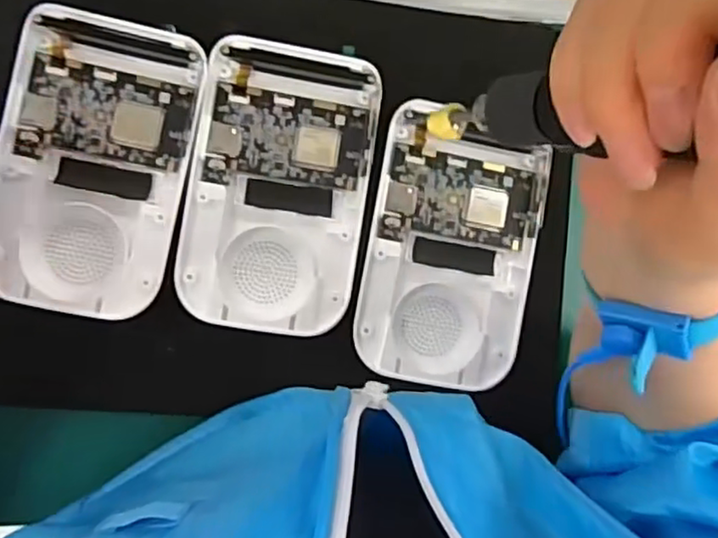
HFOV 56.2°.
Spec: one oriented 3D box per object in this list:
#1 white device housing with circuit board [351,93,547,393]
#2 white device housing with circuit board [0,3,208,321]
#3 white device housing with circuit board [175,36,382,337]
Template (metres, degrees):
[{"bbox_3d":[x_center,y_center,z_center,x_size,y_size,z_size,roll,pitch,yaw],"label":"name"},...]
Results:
[{"bbox_3d":[0.053,-0.011,0.392,0.096,0.013,0.150,12,86,-7],"label":"white device housing with circuit board"},{"bbox_3d":[-0.142,-0.054,0.357,0.097,0.015,0.154,10,87,-7],"label":"white device housing with circuit board"},{"bbox_3d":[-0.044,-0.044,0.371,0.097,0.015,0.153,8,87,-7],"label":"white device housing with circuit board"}]

